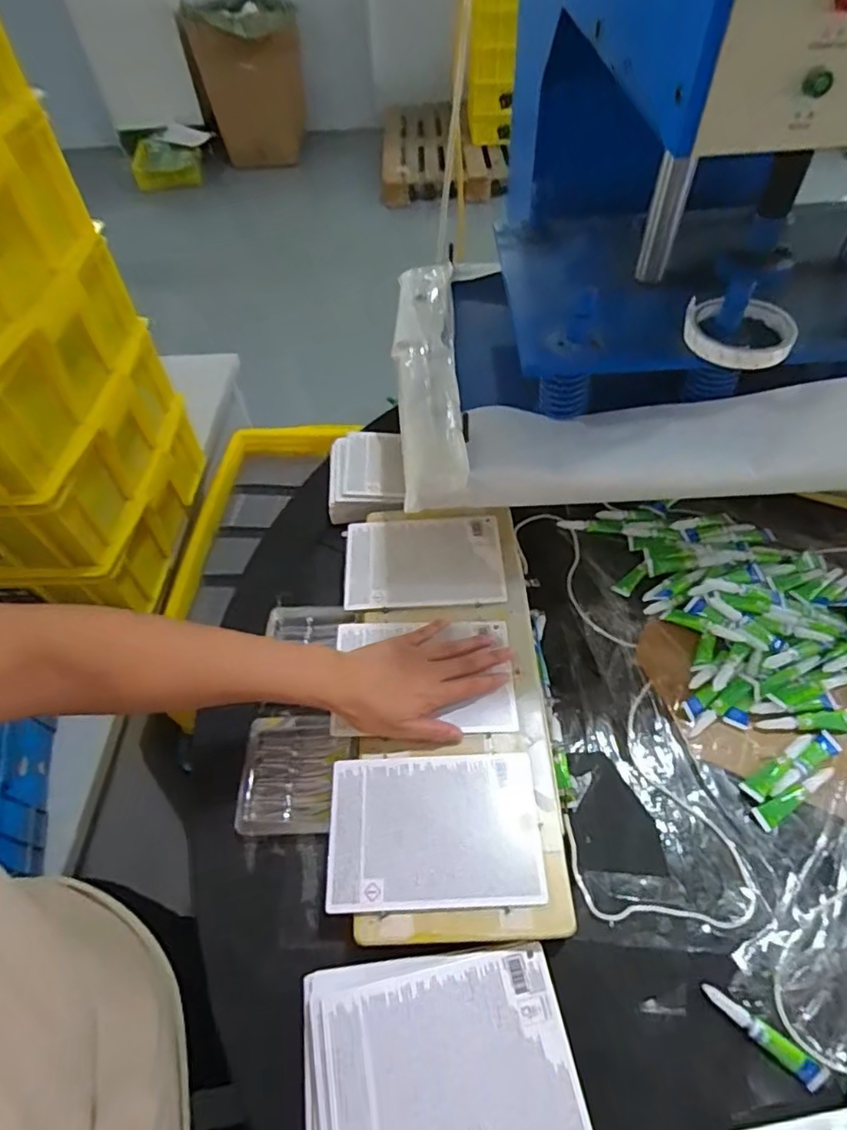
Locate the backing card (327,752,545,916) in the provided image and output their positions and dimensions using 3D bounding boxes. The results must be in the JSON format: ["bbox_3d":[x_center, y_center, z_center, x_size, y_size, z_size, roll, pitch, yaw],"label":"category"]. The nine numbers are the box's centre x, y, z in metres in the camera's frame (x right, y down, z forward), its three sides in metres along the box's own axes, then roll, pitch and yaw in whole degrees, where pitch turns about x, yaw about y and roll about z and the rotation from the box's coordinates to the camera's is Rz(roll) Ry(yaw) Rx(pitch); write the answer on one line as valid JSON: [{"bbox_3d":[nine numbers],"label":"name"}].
[{"bbox_3d":[0.009,0.215,0.475,0.168,0.006,0.115,-3,53,0],"label":"backing card"}]

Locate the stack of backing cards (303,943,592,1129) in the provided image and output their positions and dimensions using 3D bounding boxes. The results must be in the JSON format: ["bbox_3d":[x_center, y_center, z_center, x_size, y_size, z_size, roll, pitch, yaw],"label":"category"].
[{"bbox_3d":[0.010,0.350,0.408,0.186,0.029,0.124,-8,53,-3],"label":"stack of backing cards"}]

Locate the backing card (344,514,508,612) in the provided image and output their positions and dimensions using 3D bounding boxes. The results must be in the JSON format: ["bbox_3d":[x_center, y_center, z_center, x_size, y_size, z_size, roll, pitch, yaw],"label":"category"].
[{"bbox_3d":[-0.001,-0.005,0.636,0.168,0.007,0.114,-2,53,2],"label":"backing card"}]

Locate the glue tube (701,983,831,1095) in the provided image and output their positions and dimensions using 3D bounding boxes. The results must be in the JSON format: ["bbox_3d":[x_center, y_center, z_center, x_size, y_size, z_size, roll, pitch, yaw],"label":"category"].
[{"bbox_3d":[0.242,0.337,0.415,0.084,0.007,0.016,32,61,24],"label":"glue tube"}]

